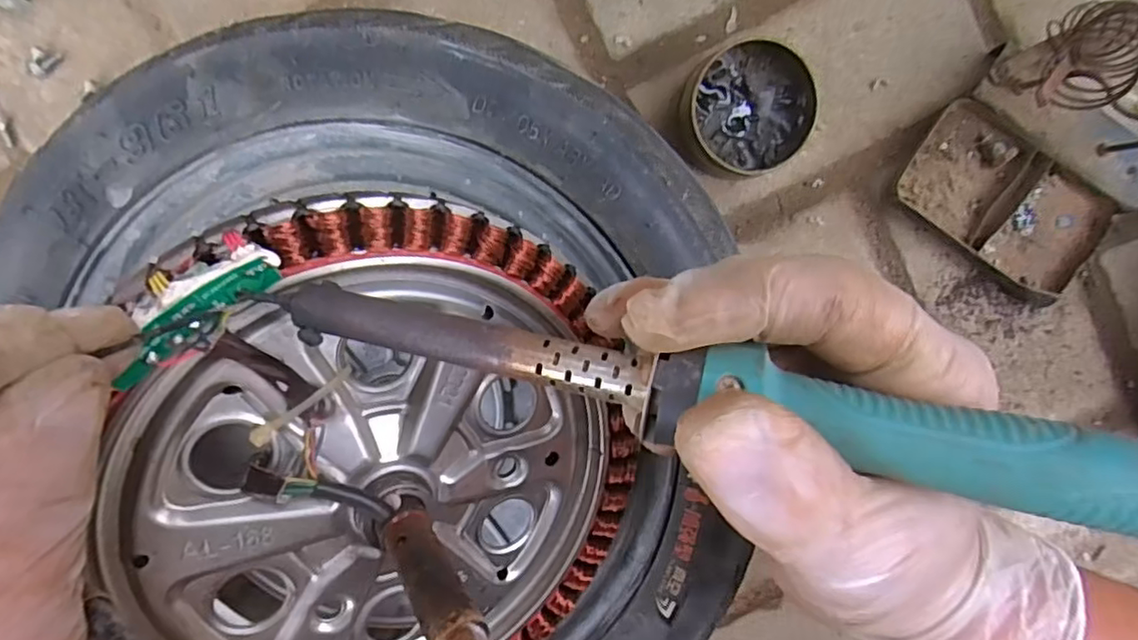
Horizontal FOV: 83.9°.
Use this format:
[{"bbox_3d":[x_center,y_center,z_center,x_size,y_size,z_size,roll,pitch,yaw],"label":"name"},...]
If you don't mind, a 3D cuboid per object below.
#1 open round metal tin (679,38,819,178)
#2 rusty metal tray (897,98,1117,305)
[{"bbox_3d":[0.093,-0.109,0.330,0.069,0.029,0.066,0,95,-2],"label":"open round metal tin"},{"bbox_3d":[0.233,-0.063,0.342,0.107,0.017,0.063,34,93,-5],"label":"rusty metal tray"}]

